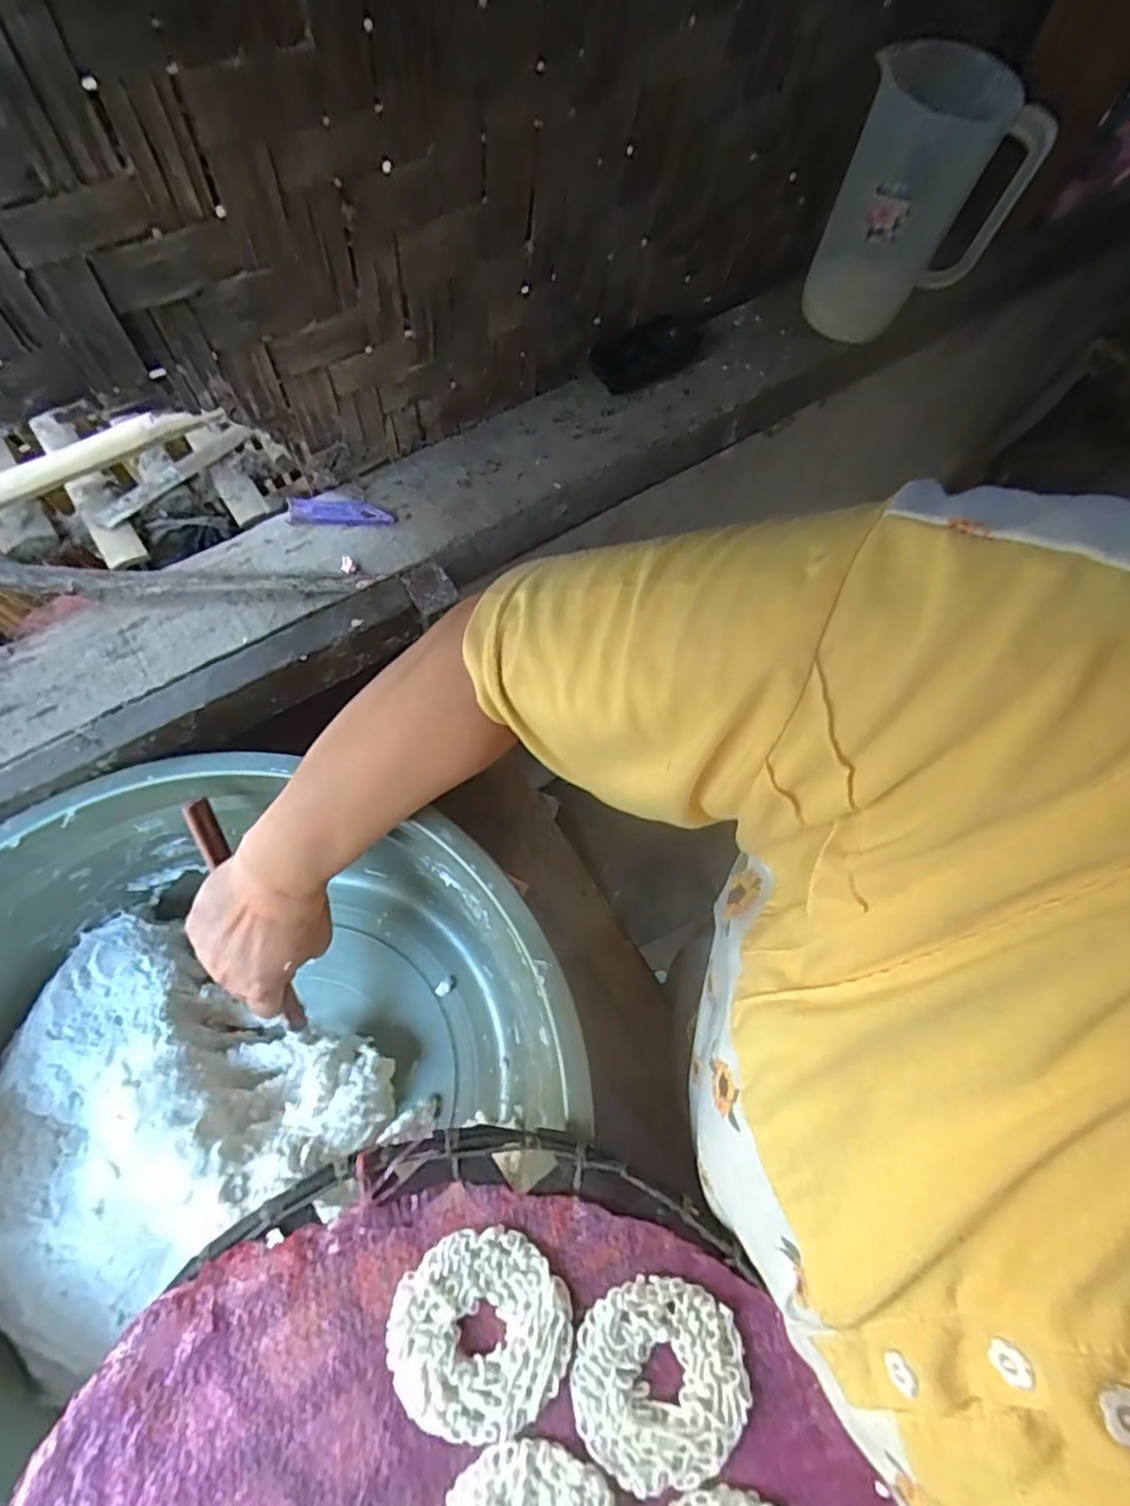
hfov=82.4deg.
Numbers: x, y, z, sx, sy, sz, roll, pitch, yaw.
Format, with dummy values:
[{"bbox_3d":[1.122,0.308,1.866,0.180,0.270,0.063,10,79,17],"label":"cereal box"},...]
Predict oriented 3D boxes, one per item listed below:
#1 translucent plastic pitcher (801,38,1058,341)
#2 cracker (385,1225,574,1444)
[{"bbox_3d":[0.308,-0.482,0.578,0.125,0.201,0.098,-3,70,-5],"label":"translucent plastic pitcher"},{"bbox_3d":[-0.039,0.267,0.298,0.078,0.007,0.079,1,69,-3],"label":"cracker"}]

